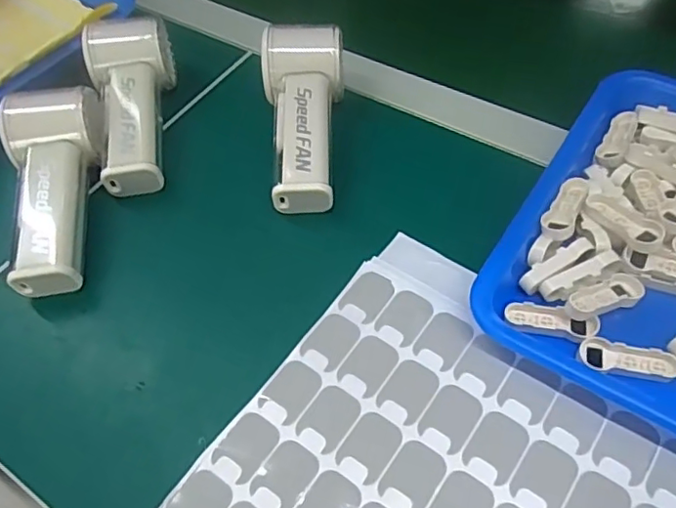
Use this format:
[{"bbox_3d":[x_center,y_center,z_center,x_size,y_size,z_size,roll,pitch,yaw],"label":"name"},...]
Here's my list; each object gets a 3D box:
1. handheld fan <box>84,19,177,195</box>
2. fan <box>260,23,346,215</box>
[{"bbox_3d":[-0.153,-0.117,0.431,0.061,0.052,0.152,-12,55,-4],"label":"handheld fan"},{"bbox_3d":[-0.024,-0.094,0.418,0.057,0.051,0.142,-2,69,3],"label":"fan"}]

